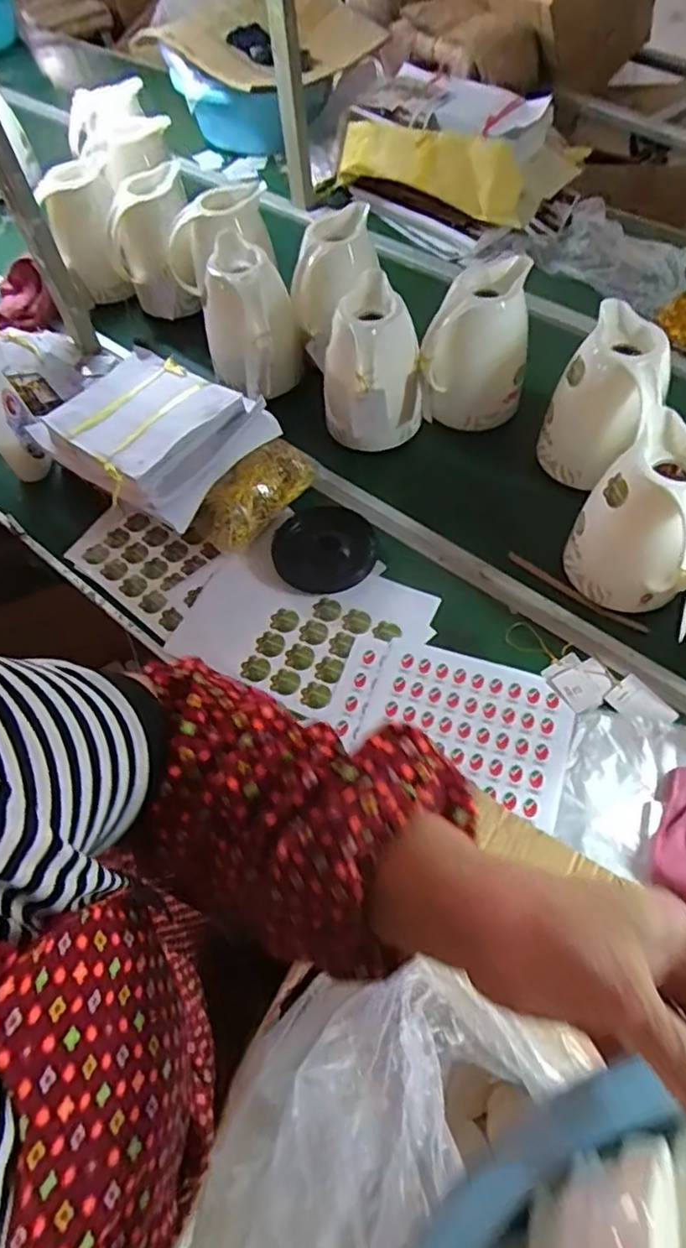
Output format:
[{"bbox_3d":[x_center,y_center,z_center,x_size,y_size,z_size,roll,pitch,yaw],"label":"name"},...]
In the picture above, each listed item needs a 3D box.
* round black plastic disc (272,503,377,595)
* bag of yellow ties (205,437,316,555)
[{"bbox_3d":[-0.026,-0.104,0.880,0.138,0.037,0.133,-1,60,2],"label":"round black plastic disc"},{"bbox_3d":[-0.116,-0.186,0.884,0.061,0.071,0.191,33,67,19],"label":"bag of yellow ties"}]

